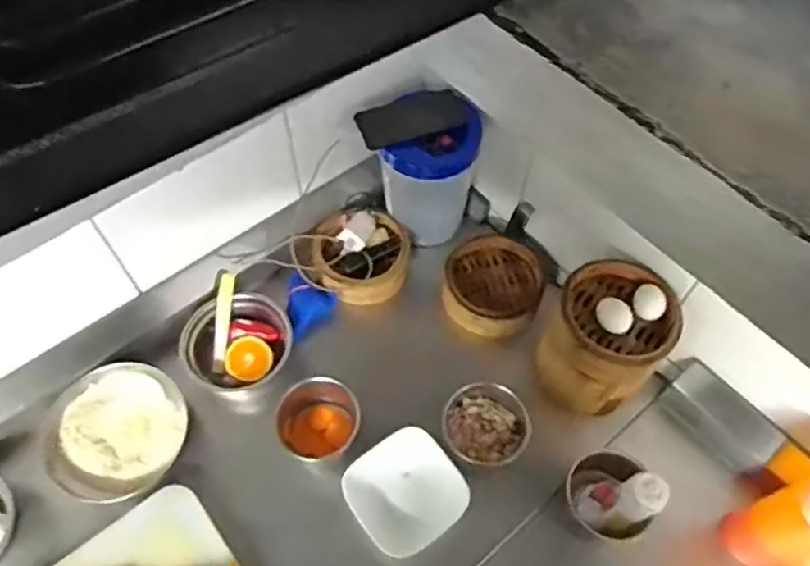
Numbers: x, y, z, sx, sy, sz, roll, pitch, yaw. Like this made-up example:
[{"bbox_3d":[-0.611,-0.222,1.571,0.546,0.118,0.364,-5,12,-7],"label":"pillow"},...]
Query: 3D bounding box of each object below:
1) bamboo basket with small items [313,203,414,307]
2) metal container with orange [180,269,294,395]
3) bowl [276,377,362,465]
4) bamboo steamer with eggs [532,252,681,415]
[{"bbox_3d":[-0.074,-0.055,1.086,0.157,0.077,0.172,0,58,0],"label":"bamboo basket with small items"},{"bbox_3d":[-0.267,0.092,1.027,0.172,0.078,0.161,0,58,0],"label":"metal container with orange"},{"bbox_3d":[-0.127,0.209,0.947,0.115,0.082,0.120,0,58,0],"label":"bowl"},{"bbox_3d":[0.297,0.090,0.953,0.158,0.191,0.165,0,58,0],"label":"bamboo steamer with eggs"}]

